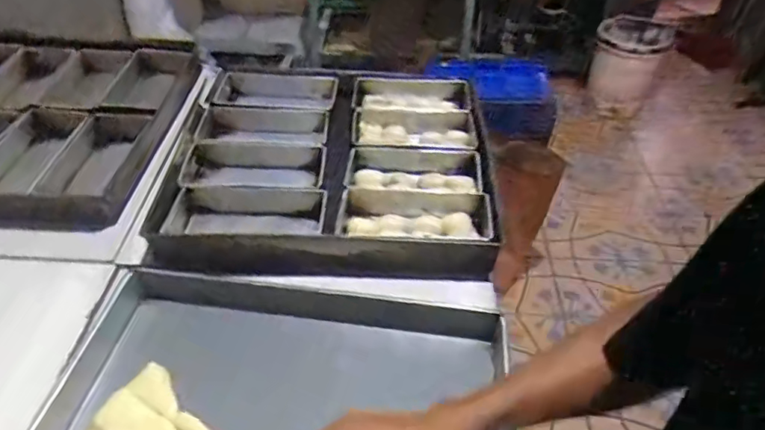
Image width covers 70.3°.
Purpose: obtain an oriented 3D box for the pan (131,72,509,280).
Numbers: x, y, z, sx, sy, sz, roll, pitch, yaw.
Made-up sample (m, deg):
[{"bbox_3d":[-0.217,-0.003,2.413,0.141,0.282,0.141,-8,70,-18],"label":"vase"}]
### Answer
[{"bbox_3d":[-0.079,-0.097,0.855,0.453,0.057,0.443,1,43,0],"label":"pan"}]

